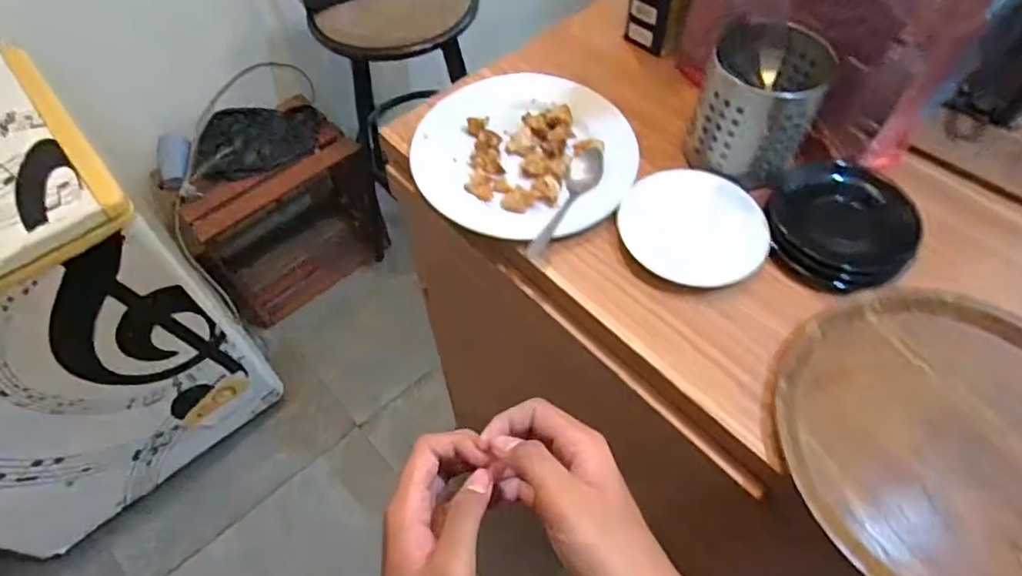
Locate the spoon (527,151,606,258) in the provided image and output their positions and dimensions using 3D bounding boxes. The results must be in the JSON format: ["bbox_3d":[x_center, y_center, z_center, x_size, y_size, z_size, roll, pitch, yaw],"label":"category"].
[{"bbox_3d":[0.063,-0.092,0.636,0.036,0.016,0.153,21,60,13],"label":"spoon"}]

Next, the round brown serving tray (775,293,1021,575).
[{"bbox_3d":[0.375,0.132,0.492,0.287,0.023,0.283,0,57,0],"label":"round brown serving tray"}]

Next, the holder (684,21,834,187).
[{"bbox_3d":[0.260,-0.195,0.628,0.116,0.106,0.125,21,60,14],"label":"holder"}]

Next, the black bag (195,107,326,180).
[{"bbox_3d":[-0.640,-0.382,1.522,0.315,0.120,0.123,-25,60,-15],"label":"black bag"}]

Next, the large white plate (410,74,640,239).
[{"bbox_3d":[0.015,-0.153,0.673,0.252,0.026,0.239,15,58,10],"label":"large white plate"}]

